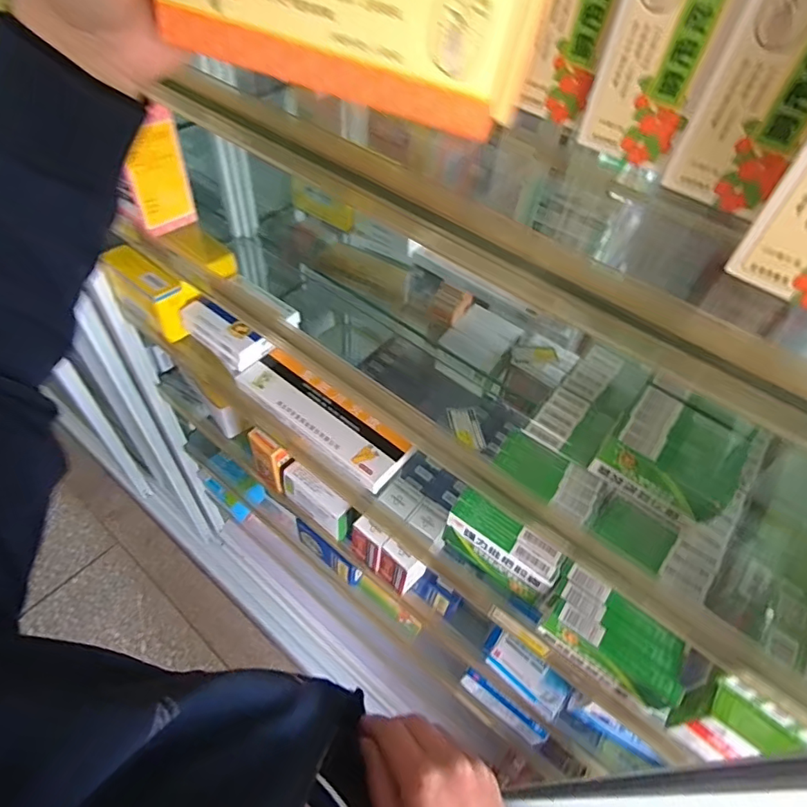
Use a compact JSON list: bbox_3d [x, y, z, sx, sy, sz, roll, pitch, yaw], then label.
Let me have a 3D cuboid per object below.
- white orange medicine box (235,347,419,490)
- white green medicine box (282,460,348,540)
[{"bbox_3d":[-0.112,0.016,0.684,0.261,0.032,0.084,37,58,21],"label":"white orange medicine box"},{"bbox_3d":[-0.132,0.152,0.781,0.123,0.076,0.037,32,56,18],"label":"white green medicine box"}]

